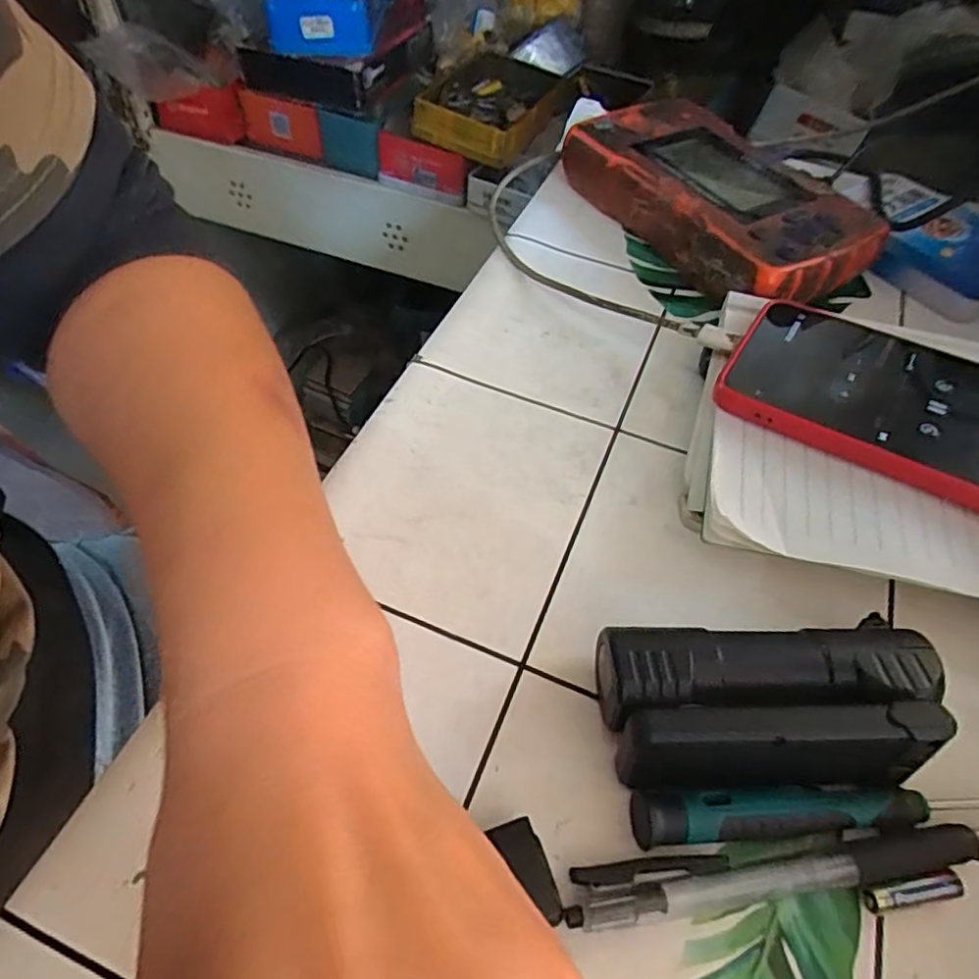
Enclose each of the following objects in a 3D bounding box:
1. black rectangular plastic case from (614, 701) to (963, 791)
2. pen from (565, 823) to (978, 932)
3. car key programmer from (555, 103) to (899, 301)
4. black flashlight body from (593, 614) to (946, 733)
[{"bbox_3d":[0.085,0.076,0.186,0.089,0.033,0.018,2,54,-3],"label":"black rectangular plastic case"},{"bbox_3d":[0.087,0.110,0.184,0.130,0.008,0.015,-4,55,-7],"label":"pen"},{"bbox_3d":[0.128,-0.171,0.376,0.102,0.041,0.181,-29,61,-22],"label":"car key programmer"},{"bbox_3d":[0.089,0.060,0.206,0.104,0.029,0.028,-1,54,-5],"label":"black flashlight body"}]

